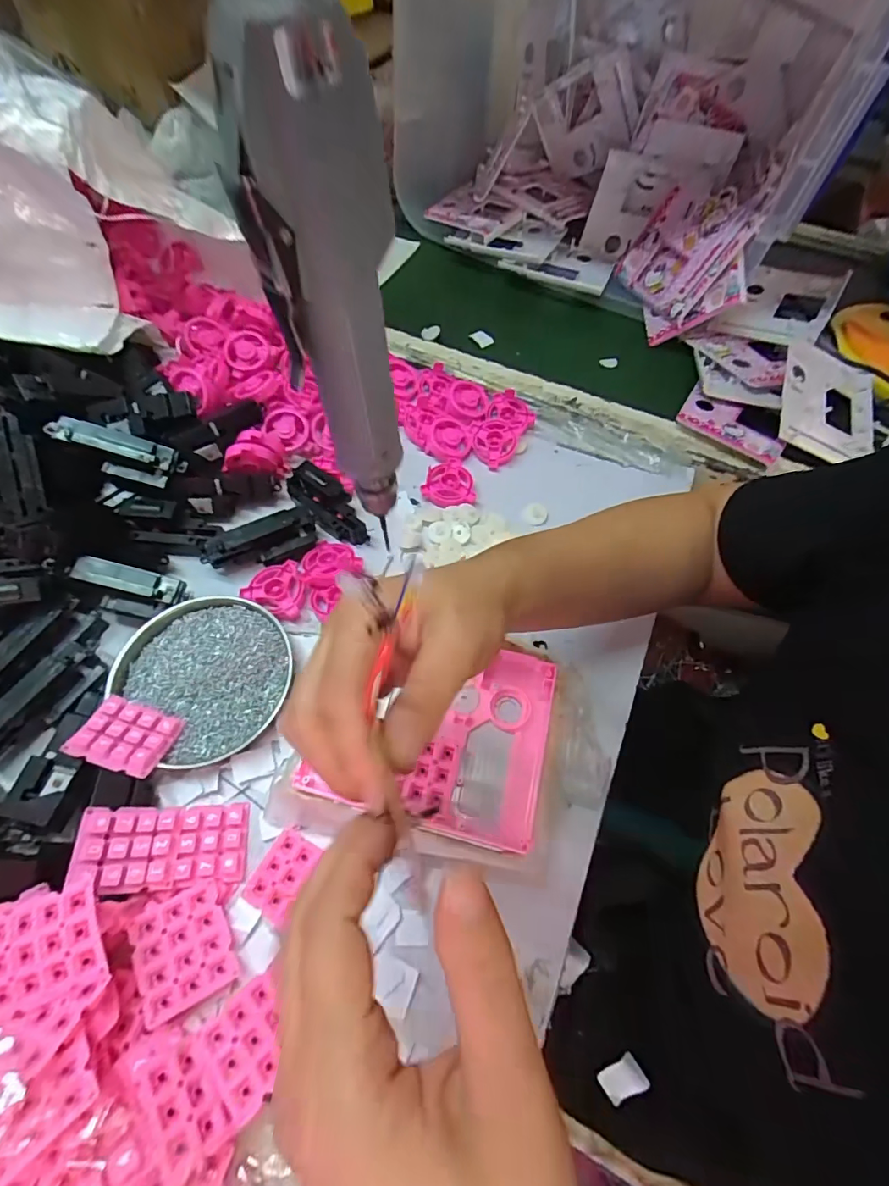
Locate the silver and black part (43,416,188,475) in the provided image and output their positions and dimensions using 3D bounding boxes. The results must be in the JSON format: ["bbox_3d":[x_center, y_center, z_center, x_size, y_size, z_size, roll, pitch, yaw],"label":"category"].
[{"bbox_3d":[-0.292,-0.132,0.427,0.107,0.019,0.024,15,61,-16],"label":"silver and black part"}]

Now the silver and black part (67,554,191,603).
[{"bbox_3d":[-0.257,-0.011,0.392,0.080,0.011,0.020,16,61,-15],"label":"silver and black part"}]

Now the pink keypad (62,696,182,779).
[{"bbox_3d":[-0.227,0.101,0.343,0.057,0.006,0.049,22,37,-7],"label":"pink keypad"}]

